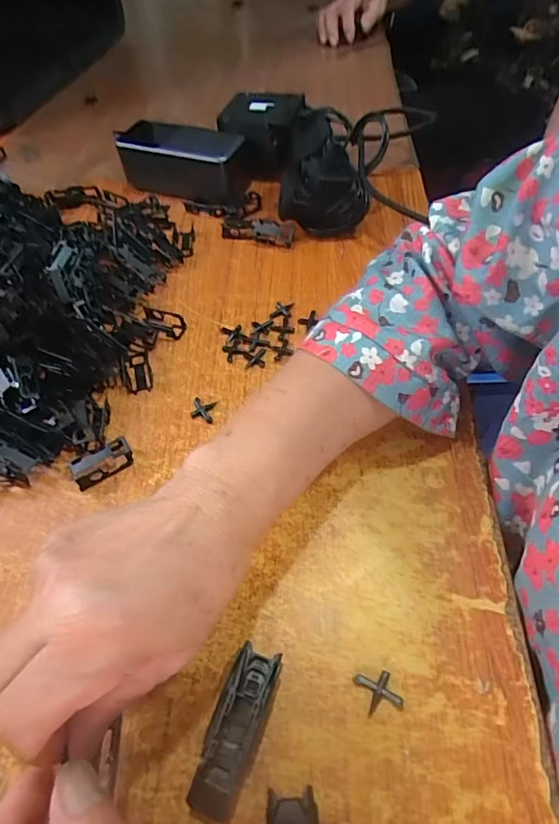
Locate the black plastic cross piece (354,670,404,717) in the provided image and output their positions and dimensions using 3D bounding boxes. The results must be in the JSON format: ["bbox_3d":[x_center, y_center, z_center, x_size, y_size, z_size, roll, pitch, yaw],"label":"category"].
[{"bbox_3d":[0.047,0.134,0.235,0.018,0.004,0.018,-15,53,-6],"label":"black plastic cross piece"}]

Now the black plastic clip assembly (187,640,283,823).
[{"bbox_3d":[-0.020,0.147,0.226,0.023,0.015,0.069,15,56,16],"label":"black plastic clip assembly"}]

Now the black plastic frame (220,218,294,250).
[{"bbox_3d":[-0.020,-0.170,0.454,0.071,0.016,0.021,18,57,17],"label":"black plastic frame"}]

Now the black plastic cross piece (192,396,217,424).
[{"bbox_3d":[-0.054,-0.002,0.347,0.017,0.006,0.022,4,54,8],"label":"black plastic cross piece"}]

